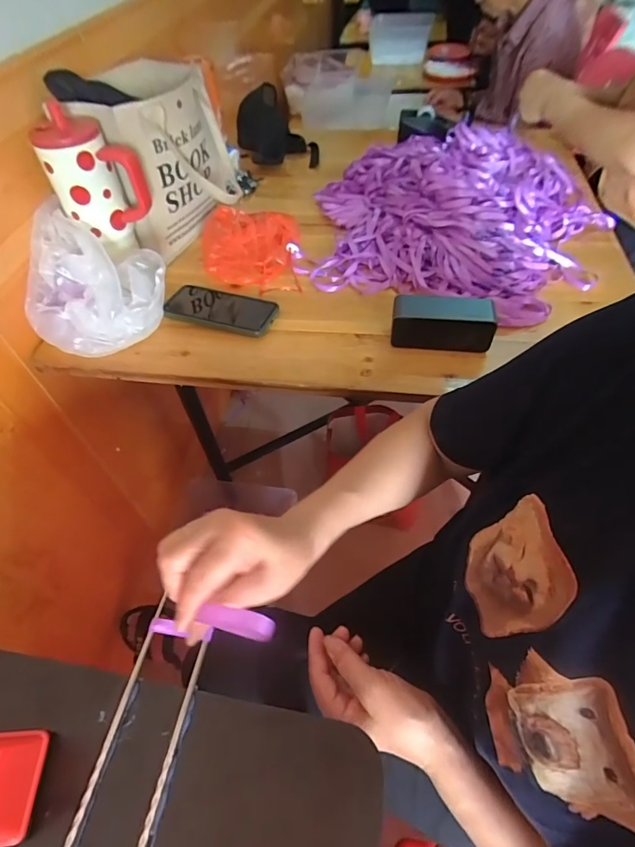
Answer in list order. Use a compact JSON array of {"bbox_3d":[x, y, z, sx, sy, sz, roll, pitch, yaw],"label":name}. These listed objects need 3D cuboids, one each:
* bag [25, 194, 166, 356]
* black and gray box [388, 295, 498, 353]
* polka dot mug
[{"bbox_3d":[-0.300,-0.188,0.600,0.198,0.116,0.172,6,53,7],"label":"bag"},{"bbox_3d":[0.163,-0.132,0.573,0.127,0.056,0.049,6,53,7],"label":"black and gray box"},{"bbox_3d":[-0.300,-0.328,0.599,0.115,0.148,0.091,-22,55,-14],"label":"polka dot mug"}]

